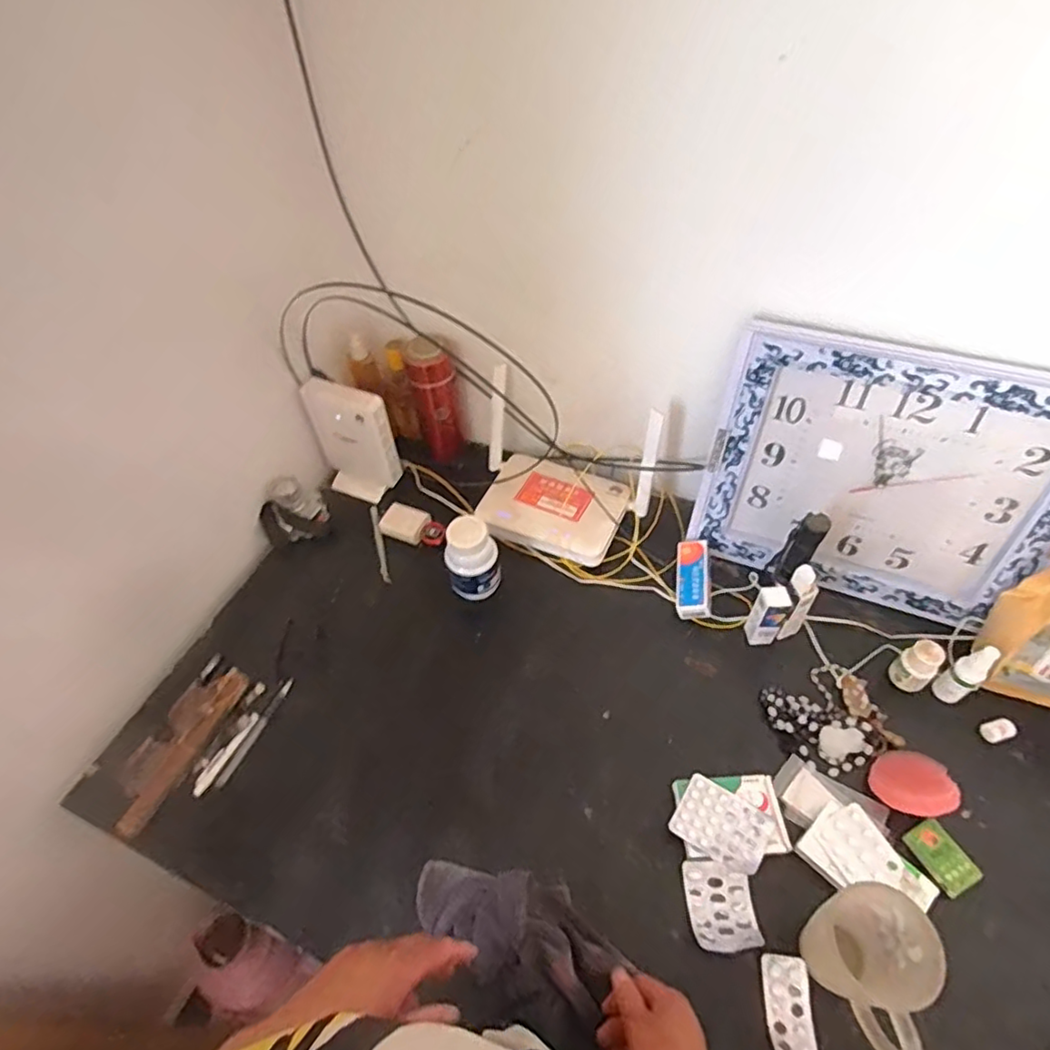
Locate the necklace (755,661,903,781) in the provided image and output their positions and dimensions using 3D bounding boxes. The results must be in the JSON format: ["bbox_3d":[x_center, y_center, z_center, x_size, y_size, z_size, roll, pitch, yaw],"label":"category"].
[{"bbox_3d":[0.336,0.213,0.677,0.115,0.015,0.108,-18,53,-9],"label":"necklace"}]

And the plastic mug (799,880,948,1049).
[{"bbox_3d":[0.284,0.362,0.501,0.080,0.111,0.106,-25,54,-14],"label":"plastic mug"}]

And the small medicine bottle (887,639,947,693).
[{"bbox_3d":[0.438,0.157,0.681,0.034,0.058,0.037,-34,57,-20],"label":"small medicine bottle"}]

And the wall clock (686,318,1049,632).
[{"bbox_3d":[0.405,-0.046,0.694,0.374,0.314,0.029,18,42,16],"label":"wall clock"}]

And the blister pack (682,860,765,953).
[{"bbox_3d":[0.185,0.357,0.574,0.061,0.011,0.072,-2,52,4],"label":"blister pack"}]

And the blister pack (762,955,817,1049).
[{"bbox_3d":[0.228,0.418,0.525,0.035,0.013,0.076,0,52,5],"label":"blister pack"}]

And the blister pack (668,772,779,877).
[{"bbox_3d":[0.196,0.296,0.604,0.087,0.004,0.066,27,59,25],"label":"blister pack"}]

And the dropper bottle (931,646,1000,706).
[{"bbox_3d":[0.474,0.161,0.654,0.026,0.085,0.030,-34,57,-20],"label":"dropper bottle"}]

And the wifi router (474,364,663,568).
[{"bbox_3d":[0.051,-0.074,0.835,0.243,0.150,0.205,11,54,13],"label":"wifi router"}]

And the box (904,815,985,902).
[{"bbox_3d":[0.400,0.319,0.586,0.037,0.016,0.059,-24,54,-13],"label":"box"}]

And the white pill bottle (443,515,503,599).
[{"bbox_3d":[-0.066,0.044,0.778,0.070,0.109,0.059,-14,52,-6],"label":"white pill bottle"}]

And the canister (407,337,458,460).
[{"bbox_3d":[-0.126,-0.179,0.895,0.058,0.214,0.057,-13,52,-5],"label":"canister"}]

